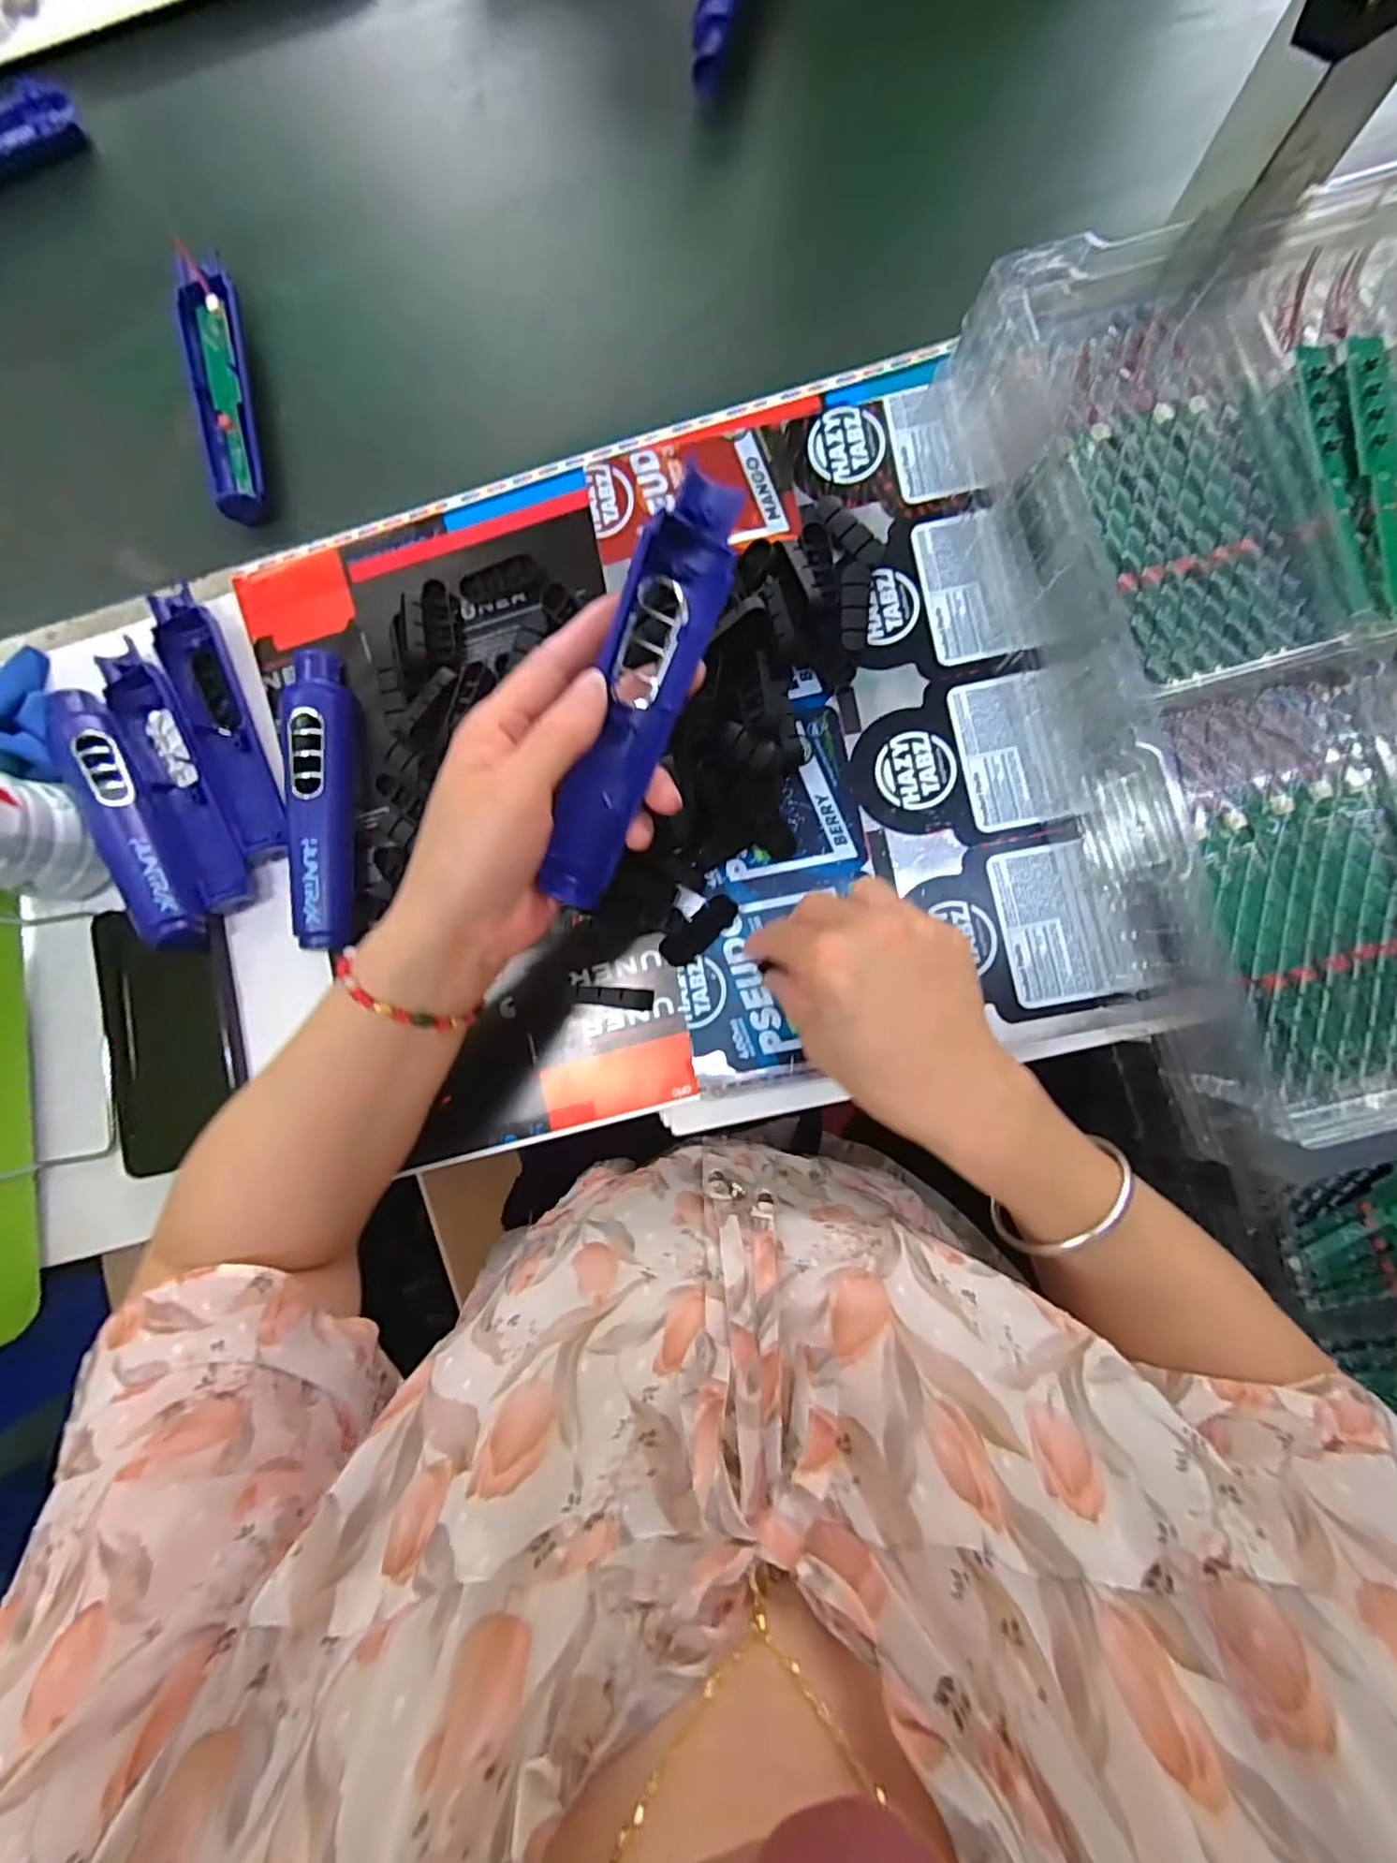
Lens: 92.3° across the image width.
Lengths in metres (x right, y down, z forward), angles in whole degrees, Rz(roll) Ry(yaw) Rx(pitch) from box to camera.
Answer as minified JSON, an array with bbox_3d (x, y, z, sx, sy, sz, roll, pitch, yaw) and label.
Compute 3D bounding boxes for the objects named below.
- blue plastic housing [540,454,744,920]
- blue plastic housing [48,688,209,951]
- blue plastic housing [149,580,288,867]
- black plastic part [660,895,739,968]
[{"bbox_3d":[-0.025,-0.093,0.272,0.032,0.027,0.174,23,101,8],"label":"blue plastic housing"},{"bbox_3d":[-0.334,-0.068,0.392,0.032,0.033,0.177,-29,83,3],"label":"blue plastic housing"},{"bbox_3d":[-0.280,-0.124,0.398,0.037,0.022,0.166,-25,83,3],"label":"blue plastic housing"},{"bbox_3d":[0.001,-0.001,0.365,0.048,0.017,0.017,-42,82,1],"label":"black plastic part"}]

